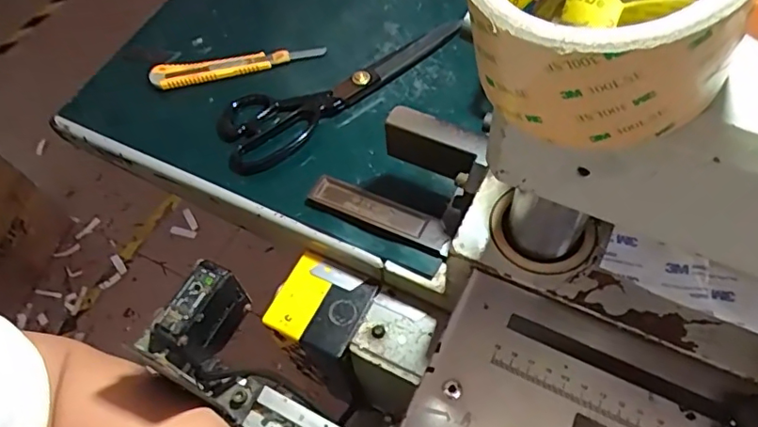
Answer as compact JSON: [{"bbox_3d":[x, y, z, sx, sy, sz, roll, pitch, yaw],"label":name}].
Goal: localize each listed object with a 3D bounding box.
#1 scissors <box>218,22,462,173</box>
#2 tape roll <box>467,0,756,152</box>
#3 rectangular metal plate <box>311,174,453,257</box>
[{"bbox_3d":[-0.043,-0.128,0.521,0.247,0.025,0.083,-36,63,-16],"label":"scissors"},{"bbox_3d":[0.078,-0.073,0.195,0.089,0.064,0.086,-2,59,3],"label":"tape roll"},{"bbox_3d":[0.001,0.001,0.439,0.118,0.013,0.024,22,63,16],"label":"rectangular metal plate"}]

